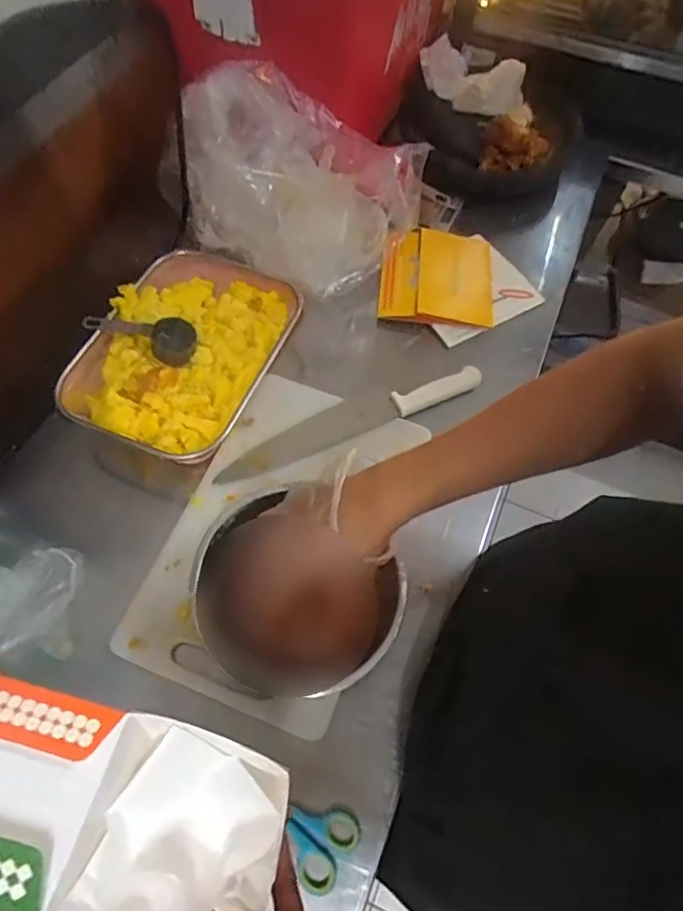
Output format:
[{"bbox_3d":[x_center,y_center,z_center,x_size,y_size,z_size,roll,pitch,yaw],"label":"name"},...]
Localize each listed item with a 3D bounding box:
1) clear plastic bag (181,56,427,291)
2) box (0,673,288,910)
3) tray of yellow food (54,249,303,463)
[{"bbox_3d":[-0.044,-0.367,0.722,0.235,0.205,0.223,35,66,15],"label":"clear plastic bag"},{"bbox_3d":[-0.158,0.209,0.335,0.239,0.057,0.112,24,62,-9],"label":"box"},{"bbox_3d":[-0.194,-0.128,0.686,0.212,0.052,0.283,19,63,7],"label":"tray of yellow food"}]

